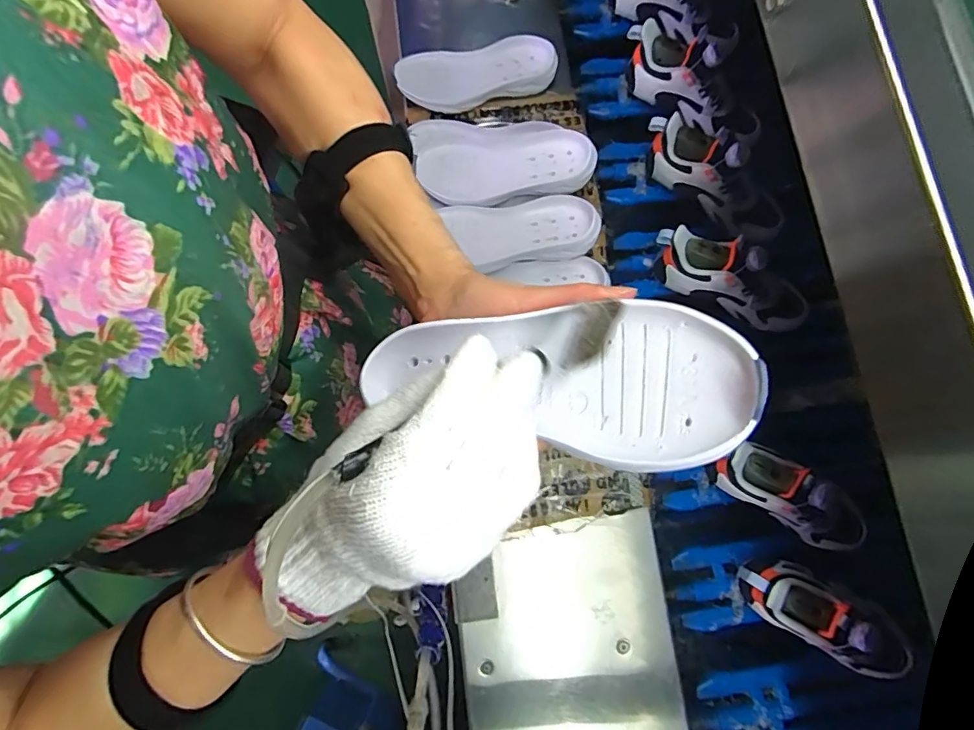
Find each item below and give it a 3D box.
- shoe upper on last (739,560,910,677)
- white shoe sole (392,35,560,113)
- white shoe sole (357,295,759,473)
[{"bbox_3d":[0.389,0.282,0.562,0.220,0.106,0.083,29,78,-8],"label":"shoe upper on last"},{"bbox_3d":[-0.013,-0.398,0.681,0.214,0.024,0.080,-14,77,-4],"label":"white shoe sole"},{"bbox_3d":[0.028,0.003,0.272,0.206,0.030,0.083,8,76,21],"label":"white shoe sole"}]

